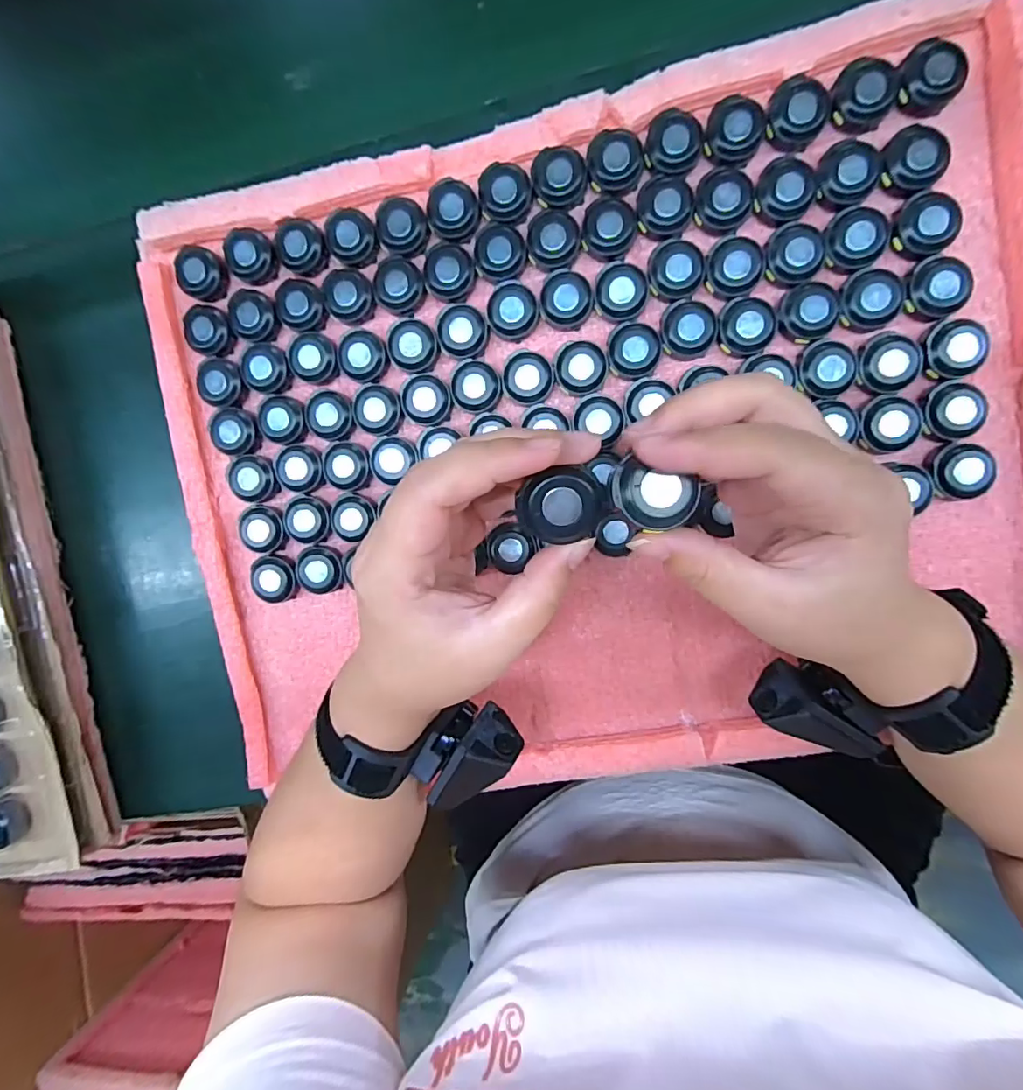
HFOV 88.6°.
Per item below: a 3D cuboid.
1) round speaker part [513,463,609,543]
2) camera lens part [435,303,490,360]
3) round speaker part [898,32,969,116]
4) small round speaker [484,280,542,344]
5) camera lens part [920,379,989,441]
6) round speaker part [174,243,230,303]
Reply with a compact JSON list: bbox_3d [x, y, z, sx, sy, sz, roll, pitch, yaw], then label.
[{"bbox_3d":[0.018,-0.013,0.183,0.030,0.008,0.024,-14,93,5],"label":"round speaker part"},{"bbox_3d":[-0.028,-0.123,0.302,0.029,0.011,0.029,0,93,8],"label":"camera lens part"},{"bbox_3d":[0.208,-0.234,0.258,0.030,0.012,0.033,0,93,8],"label":"round speaker part"},{"bbox_3d":[0.001,-0.133,0.296,0.029,0.010,0.030,0,93,8],"label":"small round speaker"},{"bbox_3d":[0.229,-0.070,0.274,0.028,0.014,0.029,0,93,8],"label":"camera lens part"},{"bbox_3d":[-0.188,-0.165,0.316,0.030,0.013,0.028,0,94,4],"label":"round speaker part"}]

